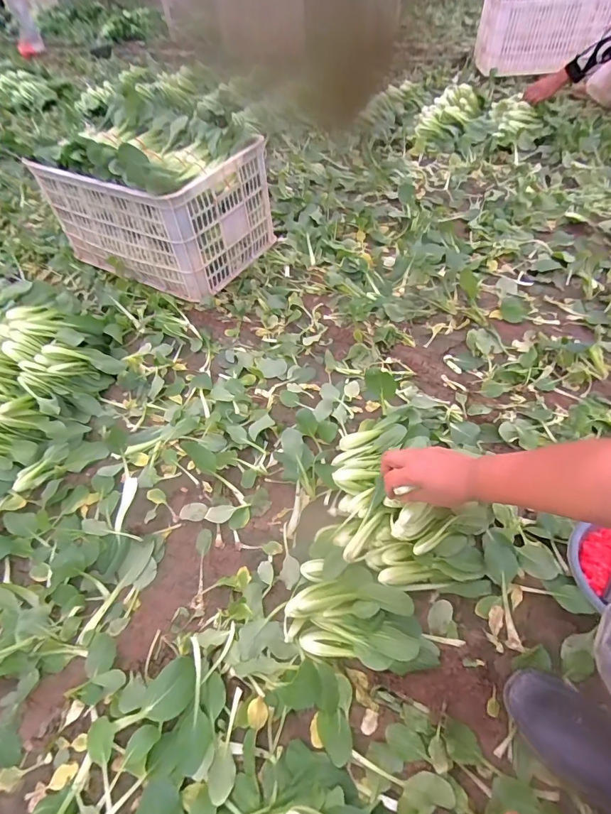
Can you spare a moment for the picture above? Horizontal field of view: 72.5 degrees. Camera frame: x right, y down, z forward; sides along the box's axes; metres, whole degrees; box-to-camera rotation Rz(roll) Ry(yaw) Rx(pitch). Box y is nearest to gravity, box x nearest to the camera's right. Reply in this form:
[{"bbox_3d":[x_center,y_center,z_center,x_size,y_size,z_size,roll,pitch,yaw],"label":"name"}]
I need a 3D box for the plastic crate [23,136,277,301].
[{"bbox_3d":[-0.433,-0.607,1.268,0.553,0.303,0.388,21,55,21],"label":"plastic crate"}]

